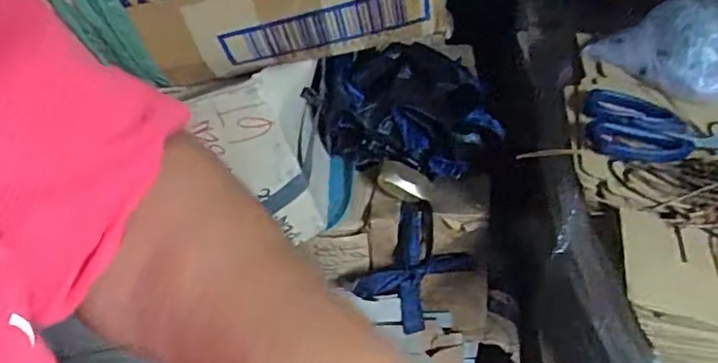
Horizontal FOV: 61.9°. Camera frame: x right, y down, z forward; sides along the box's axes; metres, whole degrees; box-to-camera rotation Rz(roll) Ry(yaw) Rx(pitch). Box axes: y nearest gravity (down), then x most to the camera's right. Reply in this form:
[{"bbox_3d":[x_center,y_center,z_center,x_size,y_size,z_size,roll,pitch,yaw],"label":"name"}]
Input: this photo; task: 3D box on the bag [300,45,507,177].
[{"bbox_3d":[0.045,-0.064,0.549,0.168,0.119,0.056,4,40,2],"label":"bag"}]

